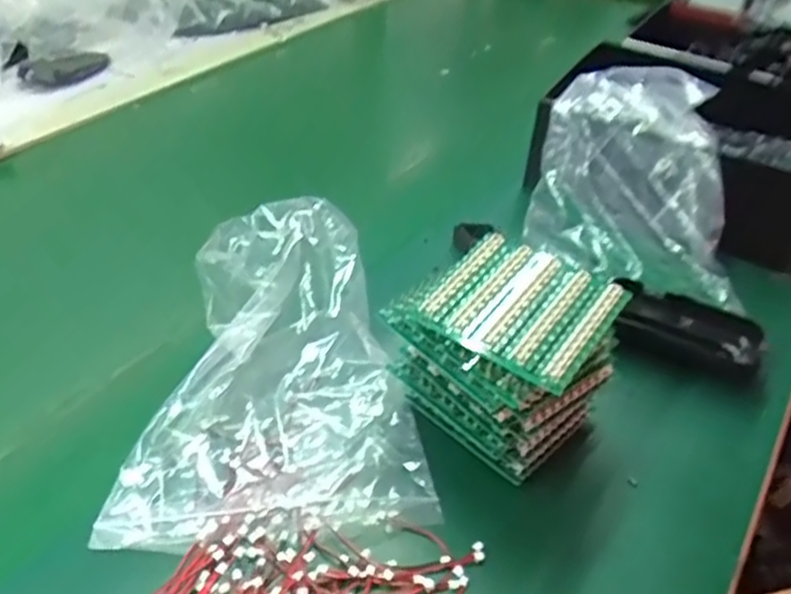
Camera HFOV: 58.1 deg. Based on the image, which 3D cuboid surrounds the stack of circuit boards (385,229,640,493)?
[{"bbox_3d":[0.057,0.035,0.401,0.104,0.107,0.084,32,46,25],"label":"stack of circuit boards"}]

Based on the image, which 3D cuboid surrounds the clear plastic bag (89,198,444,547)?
[{"bbox_3d":[-0.078,0.034,0.427,0.170,0.070,0.214,-3,42,-13],"label":"clear plastic bag"}]

